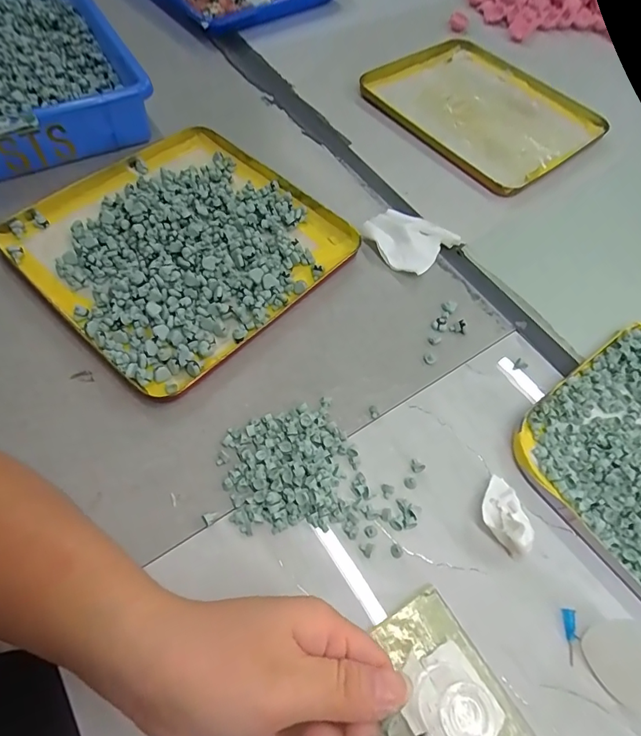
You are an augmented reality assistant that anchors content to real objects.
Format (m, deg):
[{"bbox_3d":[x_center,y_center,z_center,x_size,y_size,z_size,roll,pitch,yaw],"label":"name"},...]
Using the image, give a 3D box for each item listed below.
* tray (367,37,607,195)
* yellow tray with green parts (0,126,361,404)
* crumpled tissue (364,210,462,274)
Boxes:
[{"bbox_3d":[0.188,-0.308,0.528,0.207,0.016,0.236,-35,68,-20],"label":"tray"},{"bbox_3d":[-0.124,-0.119,0.405,0.249,0.026,0.242,40,66,18],"label":"yellow tray with green parts"},{"bbox_3d":[0.082,-0.124,0.426,0.073,0.010,0.069,39,66,18],"label":"crumpled tissue"}]

